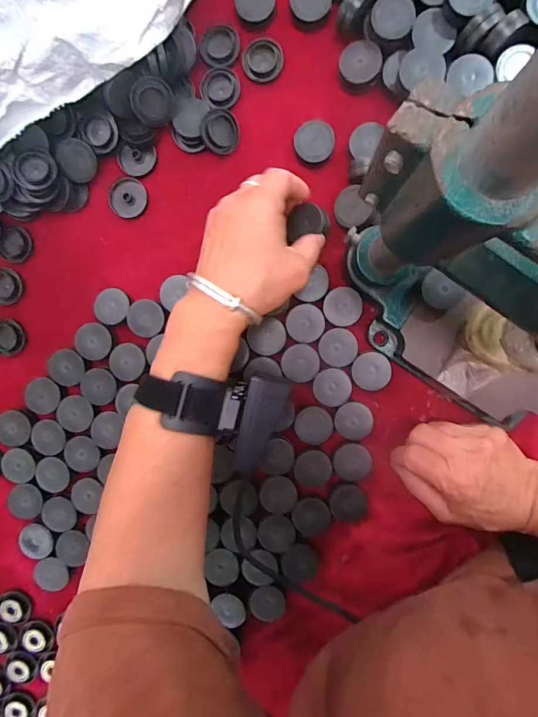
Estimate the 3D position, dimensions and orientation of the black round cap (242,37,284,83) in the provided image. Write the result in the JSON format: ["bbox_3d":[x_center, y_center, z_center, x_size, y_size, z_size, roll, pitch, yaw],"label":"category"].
[{"bbox_3d":[-0.005,-0.247,0.320,0.033,0.004,0.032,0,94,3],"label":"black round cap"}]

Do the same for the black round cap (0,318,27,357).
[{"bbox_3d":[-0.237,-0.019,0.350,0.030,0.005,0.032,0,94,3],"label":"black round cap"}]

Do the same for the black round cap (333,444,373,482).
[{"bbox_3d":[0.073,0.089,0.337,0.032,0.012,0.030,0,94,3],"label":"black round cap"}]

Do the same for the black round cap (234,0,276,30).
[{"bbox_3d":[-0.011,-0.287,0.314,0.032,0.007,0.034,0,94,3],"label":"black round cap"}]

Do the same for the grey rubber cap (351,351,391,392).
[{"bbox_3d":[0.086,0.011,0.328,0.031,0.010,0.031,0,94,3],"label":"grey rubber cap"}]

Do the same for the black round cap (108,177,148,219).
[{"bbox_3d":[-0.123,-0.140,0.338,0.030,0.006,0.033,40,101,-17],"label":"black round cap"}]

